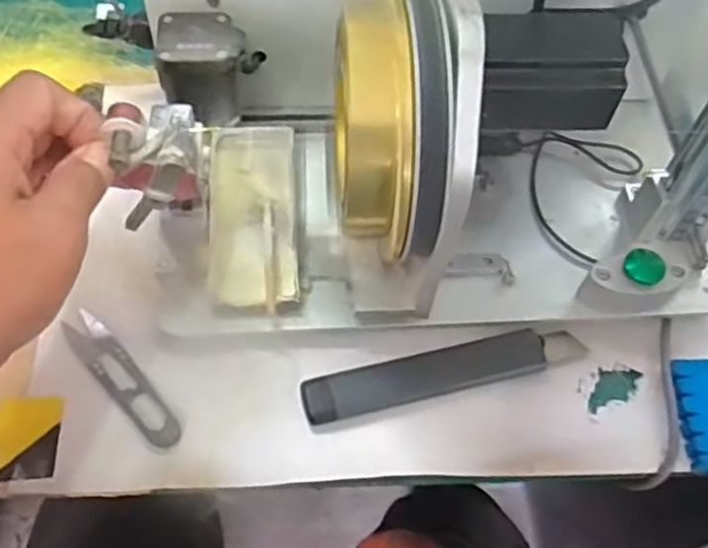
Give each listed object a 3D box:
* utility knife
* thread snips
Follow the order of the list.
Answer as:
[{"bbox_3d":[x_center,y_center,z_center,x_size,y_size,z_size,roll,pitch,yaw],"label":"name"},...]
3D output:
[{"bbox_3d":[0.054,0.055,0.420,0.168,0.011,0.029,-12,60,-11],"label":"utility knife"},{"bbox_3d":[-0.132,0.059,0.408,0.022,0.009,0.102,-37,67,-23],"label":"thread snips"}]

